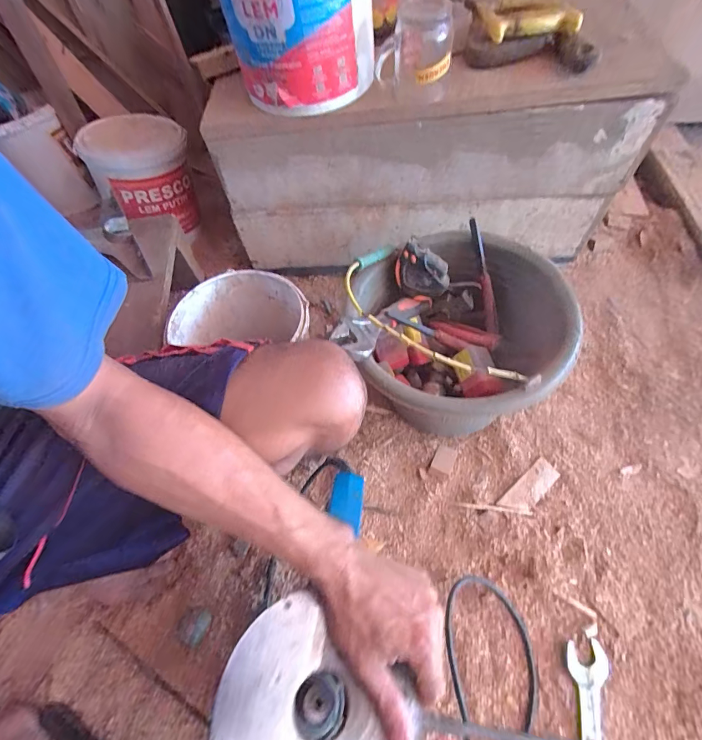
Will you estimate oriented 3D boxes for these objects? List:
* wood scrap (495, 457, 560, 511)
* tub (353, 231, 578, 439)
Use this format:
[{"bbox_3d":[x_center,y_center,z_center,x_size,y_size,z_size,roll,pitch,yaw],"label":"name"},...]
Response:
[{"bbox_3d":[0.255,0.169,0.557,0.097,0.004,0.035,-38,68,-16],"label":"wood scrap"},{"bbox_3d":[0.146,-0.046,0.562,0.254,0.191,0.286,-6,63,-1],"label":"tub"}]

